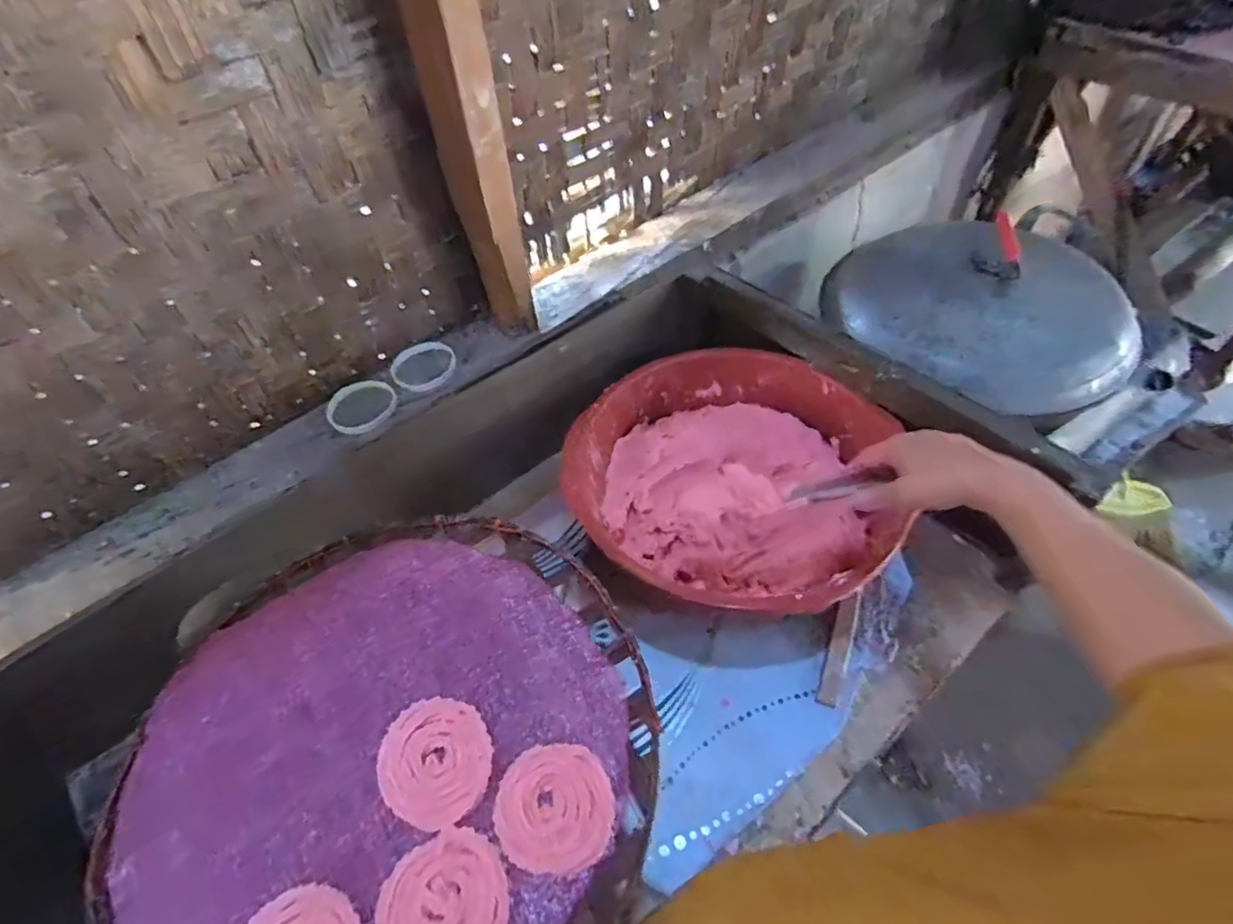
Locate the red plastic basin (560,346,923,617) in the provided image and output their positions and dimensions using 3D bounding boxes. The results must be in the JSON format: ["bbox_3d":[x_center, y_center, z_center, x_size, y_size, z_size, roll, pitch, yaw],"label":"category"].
[{"bbox_3d":[0.137,0.024,0.751,0.350,0.117,0.348,-2,52,2],"label":"red plastic basin"}]

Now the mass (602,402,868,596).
[{"bbox_3d":[0.135,0.052,0.776,0.282,0.082,0.255,4,53,6],"label":"mass"}]

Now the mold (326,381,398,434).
[{"bbox_3d":[-0.338,-0.075,0.828,0.089,0.016,0.077,-26,55,-16],"label":"mold"}]

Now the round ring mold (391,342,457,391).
[{"bbox_3d":[-0.268,-0.134,0.871,0.088,0.018,0.077,-23,54,-14],"label":"round ring mold"}]

